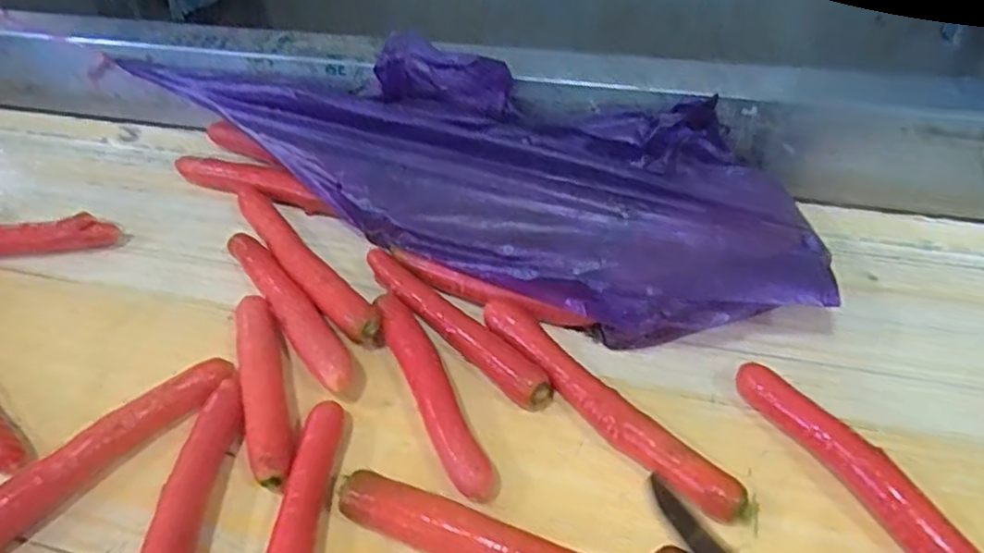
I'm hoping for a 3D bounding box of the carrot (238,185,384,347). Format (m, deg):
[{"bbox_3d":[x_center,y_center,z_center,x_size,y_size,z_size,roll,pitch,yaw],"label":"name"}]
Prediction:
[{"bbox_3d":[-0.189,-0.016,0.698,0.038,0.028,0.260,-34,51,-23],"label":"carrot"}]

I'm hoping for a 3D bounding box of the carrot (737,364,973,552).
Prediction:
[{"bbox_3d":[0.276,0.160,0.494,0.034,0.033,0.268,-25,48,-16],"label":"carrot"}]

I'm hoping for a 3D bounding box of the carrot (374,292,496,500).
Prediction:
[{"bbox_3d":[-0.055,0.092,0.598,0.034,0.038,0.216,-22,47,-13],"label":"carrot"}]

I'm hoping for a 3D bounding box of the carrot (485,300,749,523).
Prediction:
[{"bbox_3d":[0.086,0.104,0.571,0.043,0.035,0.271,-35,51,-24],"label":"carrot"}]

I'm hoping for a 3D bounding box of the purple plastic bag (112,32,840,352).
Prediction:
[{"bbox_3d":[-0.021,-0.123,0.686,0.683,0.151,0.222,16,51,18],"label":"purple plastic bag"}]

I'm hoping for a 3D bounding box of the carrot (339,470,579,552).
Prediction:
[{"bbox_3d":[0.010,0.195,0.489,0.253,0.040,0.035,14,49,20],"label":"carrot"}]

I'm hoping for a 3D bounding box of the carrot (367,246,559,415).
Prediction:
[{"bbox_3d":[-0.034,0.045,0.642,0.035,0.041,0.226,-37,52,-26],"label":"carrot"}]

